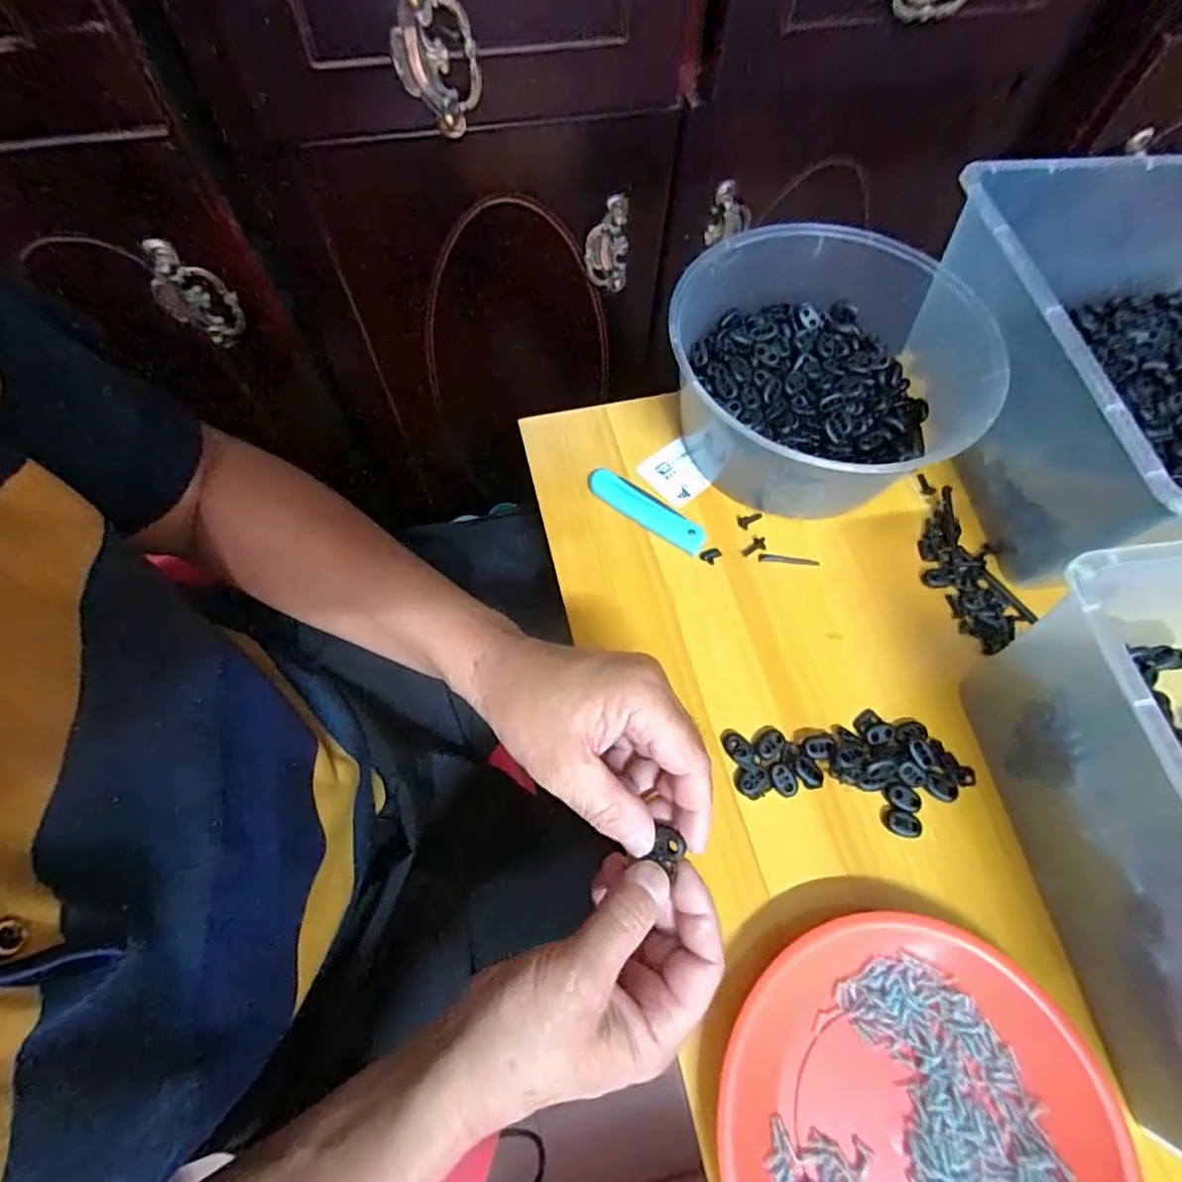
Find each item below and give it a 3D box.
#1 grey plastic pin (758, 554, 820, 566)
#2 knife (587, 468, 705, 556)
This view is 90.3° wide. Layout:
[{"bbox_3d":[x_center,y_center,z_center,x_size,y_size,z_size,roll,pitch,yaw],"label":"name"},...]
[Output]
[{"bbox_3d":[0.148,-0.024,0.439,0.044,0.004,0.006,5,64,0],"label":"grey plastic pin"},{"bbox_3d":[0.043,-0.062,0.450,0.099,0.015,0.027,30,66,12],"label":"knife"}]

